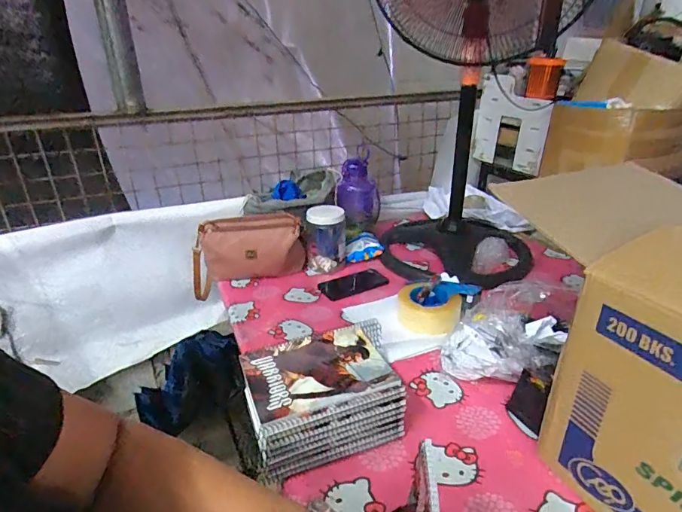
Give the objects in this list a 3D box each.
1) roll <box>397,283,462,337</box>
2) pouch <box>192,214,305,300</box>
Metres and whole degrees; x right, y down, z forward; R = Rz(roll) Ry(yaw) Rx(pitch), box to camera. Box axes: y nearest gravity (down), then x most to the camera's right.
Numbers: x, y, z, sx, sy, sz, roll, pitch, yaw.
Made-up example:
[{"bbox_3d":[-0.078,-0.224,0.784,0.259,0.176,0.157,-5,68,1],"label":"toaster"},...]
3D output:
[{"bbox_3d":[0.182,0.112,0.887,0.125,0.059,0.125,-1,25,1],"label":"roll"},{"bbox_3d":[-0.230,-0.006,1.035,0.272,0.157,0.089,-6,26,-10],"label":"pouch"}]

